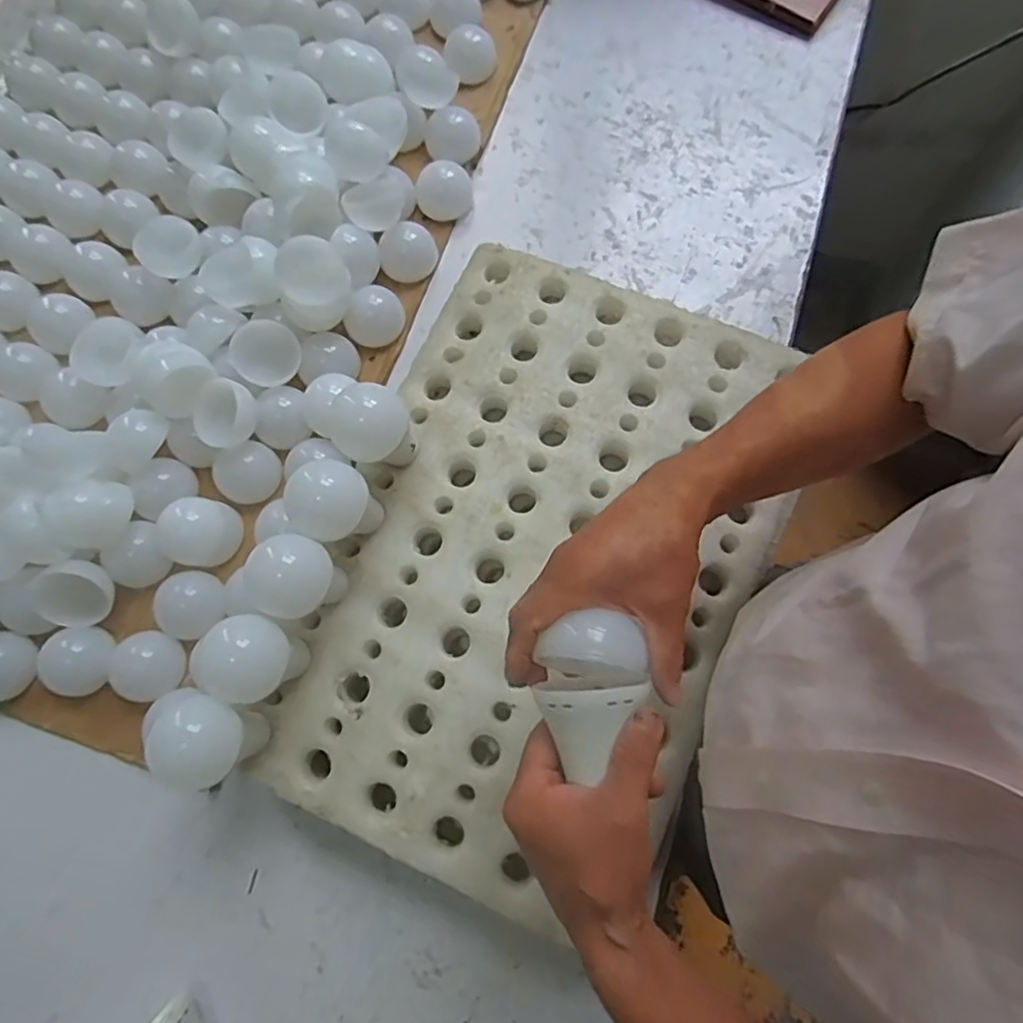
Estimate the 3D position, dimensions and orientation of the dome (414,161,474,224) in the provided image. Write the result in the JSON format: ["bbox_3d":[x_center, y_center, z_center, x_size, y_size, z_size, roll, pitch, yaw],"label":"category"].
[{"bbox_3d":[-0.076,-0.369,0.737,0.057,0.033,0.057,0,75,2],"label":"dome"}]

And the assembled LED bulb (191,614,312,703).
[{"bbox_3d":[-0.202,0.116,0.510,0.055,0.088,0.059,0,75,2],"label":"assembled LED bulb"}]

